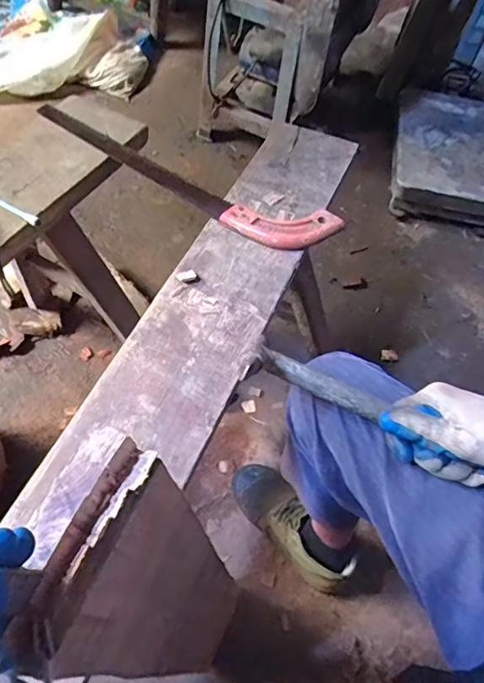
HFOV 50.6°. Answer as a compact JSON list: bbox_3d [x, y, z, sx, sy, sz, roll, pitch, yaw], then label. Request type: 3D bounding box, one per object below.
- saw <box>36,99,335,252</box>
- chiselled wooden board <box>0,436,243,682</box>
[{"bbox_3d":[-0.101,-0.234,0.700,0.484,0.025,0.077,28,60,14],"label":"saw"},{"bbox_3d":[-0.058,0.240,0.471,0.024,0.505,0.116,20,61,18],"label":"chiselled wooden board"}]

